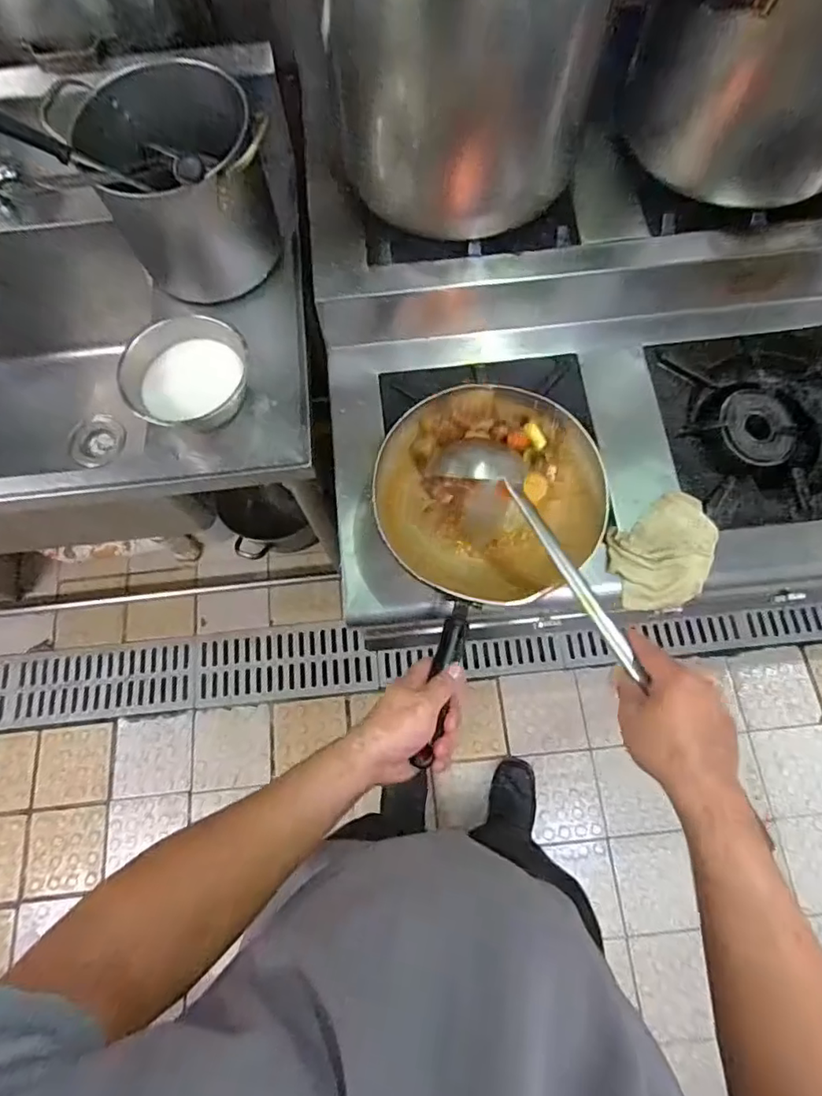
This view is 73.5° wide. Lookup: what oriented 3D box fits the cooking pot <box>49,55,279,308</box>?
[{"bbox_3d":[-0.311,-0.498,0.792,0.209,0.245,0.239,-39,75,-9],"label":"cooking pot"}]

